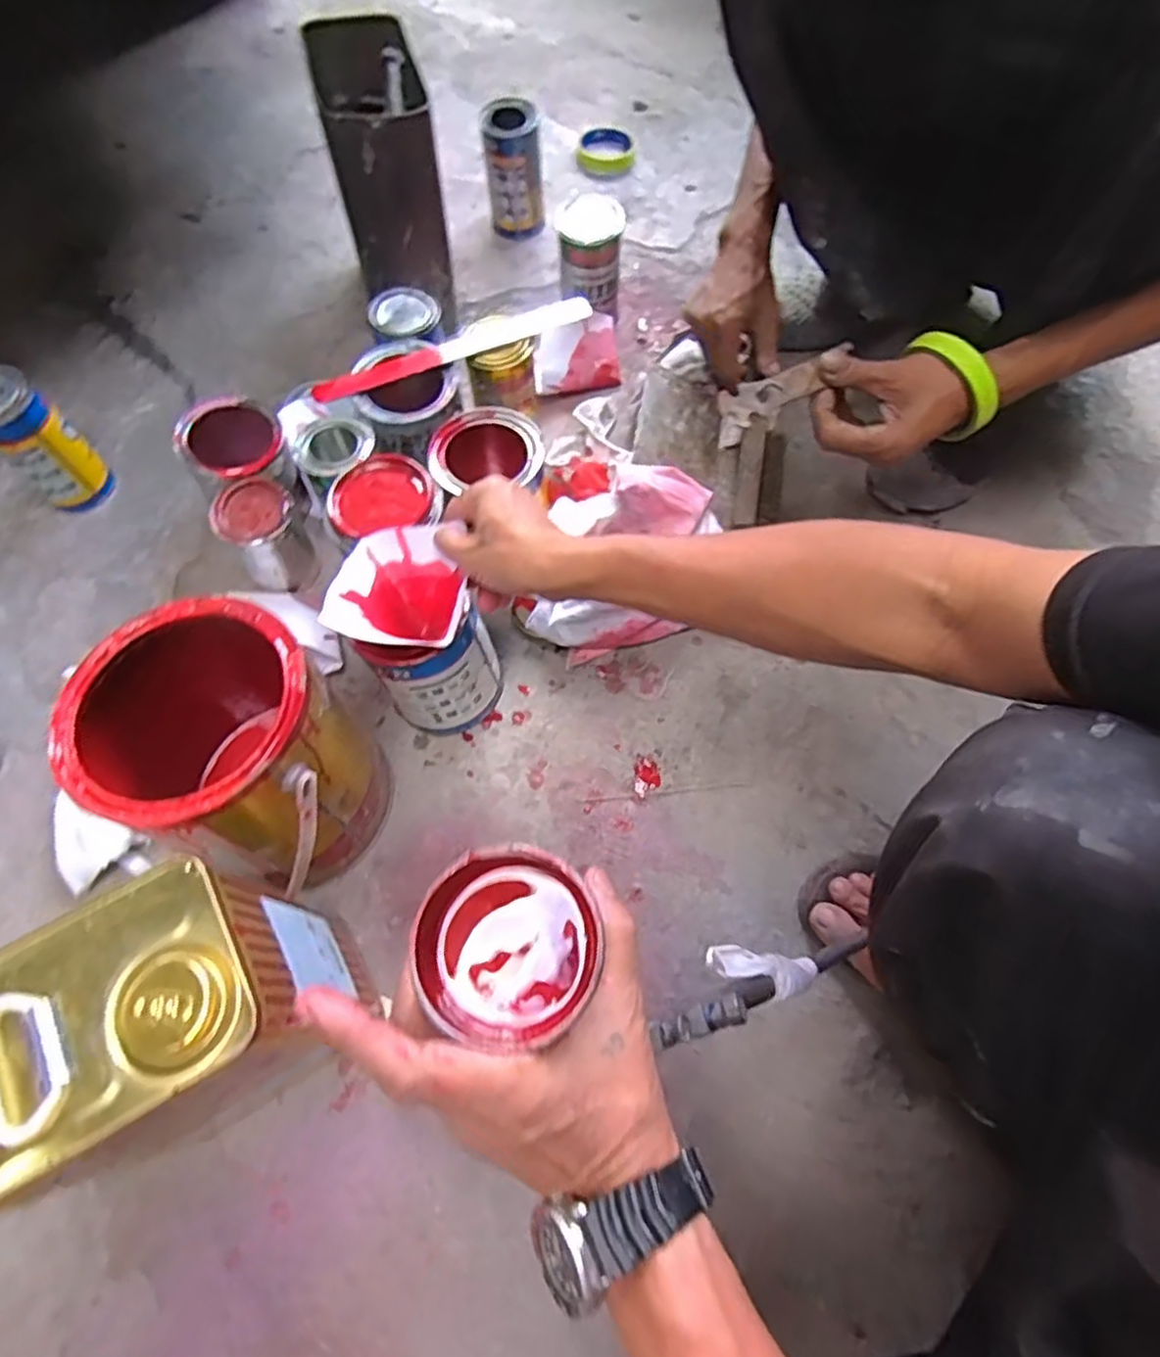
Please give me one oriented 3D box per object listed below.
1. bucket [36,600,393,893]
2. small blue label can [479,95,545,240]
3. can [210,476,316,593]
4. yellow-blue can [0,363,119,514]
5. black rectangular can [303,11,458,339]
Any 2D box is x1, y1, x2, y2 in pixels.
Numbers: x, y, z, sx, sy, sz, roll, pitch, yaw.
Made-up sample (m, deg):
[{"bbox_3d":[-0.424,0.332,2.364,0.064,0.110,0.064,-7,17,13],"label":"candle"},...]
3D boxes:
[{"bbox_3d":[-0.260,0.057,0.555,0.190,0.215,0.153,27,70,9],"label":"bucket"},{"bbox_3d":[-0.085,-0.653,0.912,0.073,0.139,0.059,-4,68,-3],"label":"small blue label can"},{"bbox_3d":[-0.311,-0.141,0.705,0.068,0.102,0.069,1,68,-1],"label":"can"},{"bbox_3d":[-0.551,-0.239,0.720,0.075,0.136,0.069,1,68,-1],"label":"yellow-blue can"},{"bbox_3d":[-0.212,-0.541,0.791,0.104,0.251,0.159,-14,66,-6],"label":"black rectangular can"}]

